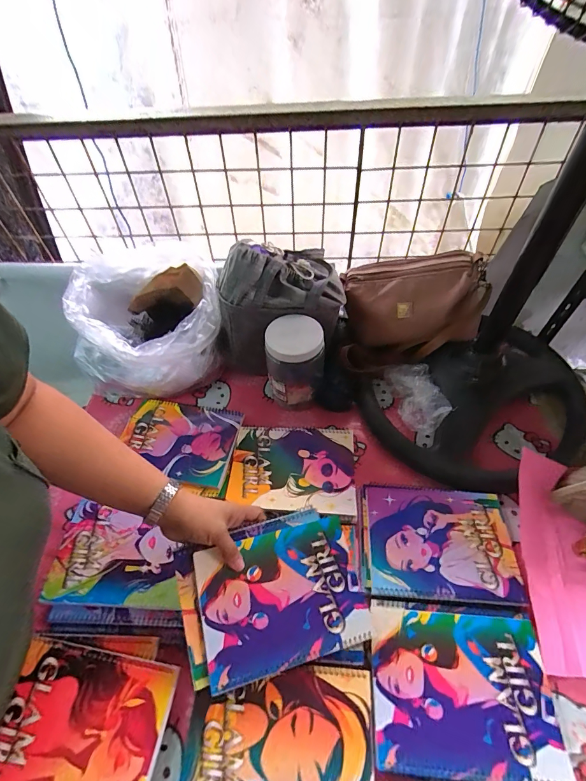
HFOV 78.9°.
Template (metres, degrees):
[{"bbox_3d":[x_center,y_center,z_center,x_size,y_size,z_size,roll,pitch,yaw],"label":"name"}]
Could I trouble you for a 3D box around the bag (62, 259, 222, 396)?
[{"bbox_3d":[-0.277,-0.121,0.680,0.288,0.151,0.231,-3,53,-2],"label":"bag"}]

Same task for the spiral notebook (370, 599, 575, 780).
[{"bbox_3d":[0.193,0.343,0.411,0.196,0.011,0.152,3,53,3],"label":"spiral notebook"}]

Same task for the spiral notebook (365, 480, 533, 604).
[{"bbox_3d":[0.210,0.215,0.511,0.199,0.009,0.153,3,53,3],"label":"spiral notebook"}]

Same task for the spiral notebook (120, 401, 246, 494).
[{"bbox_3d":[-0.198,0.088,0.620,0.197,0.016,0.144,9,51,8],"label":"spiral notebook"}]

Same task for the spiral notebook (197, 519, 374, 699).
[{"bbox_3d":[-0.011,0.253,0.446,0.198,0.012,0.151,-9,63,-16],"label":"spiral notebook"}]

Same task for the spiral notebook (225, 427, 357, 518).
[{"bbox_3d":[0.000,0.126,0.581,0.199,0.016,0.147,3,53,3],"label":"spiral notebook"}]

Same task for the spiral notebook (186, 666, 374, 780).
[{"bbox_3d":[-0.012,0.386,0.379,0.193,0.011,0.145,2,53,2],"label":"spiral notebook"}]

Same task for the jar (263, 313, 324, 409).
[{"bbox_3d":[0.003,-0.050,0.635,0.103,0.144,0.088,-2,53,-1],"label":"jar"}]

